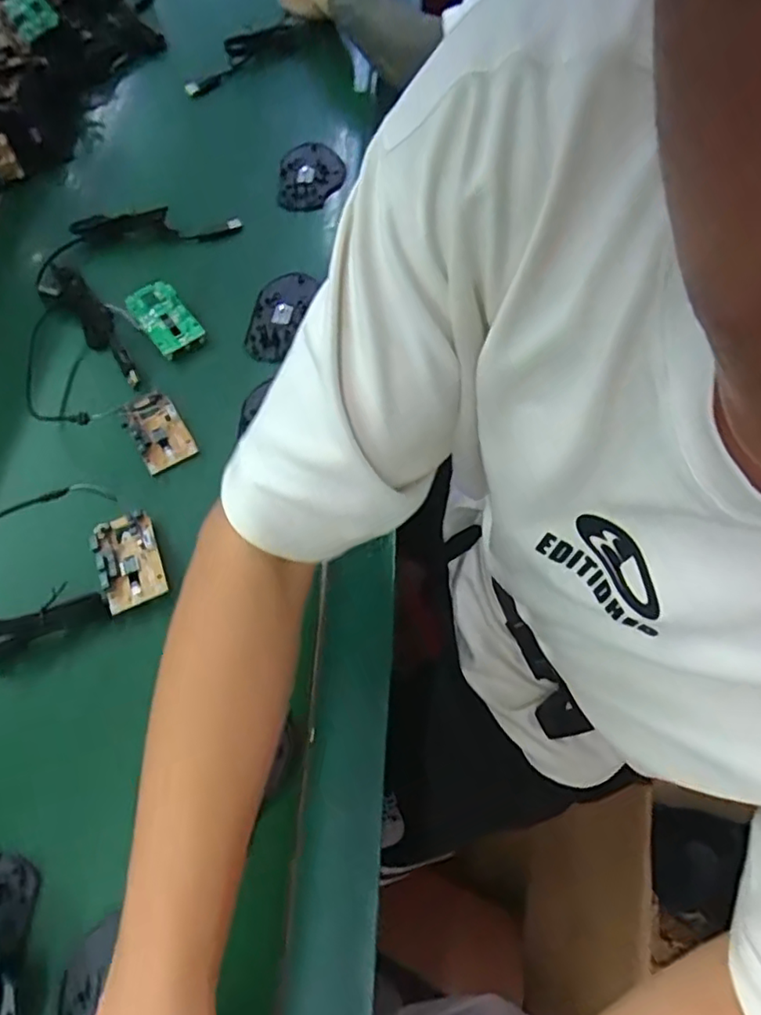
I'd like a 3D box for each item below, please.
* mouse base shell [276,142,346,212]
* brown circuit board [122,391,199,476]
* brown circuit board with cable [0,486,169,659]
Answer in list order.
[{"bbox_3d":[-0.074,-0.364,0.662,0.067,0.014,0.108,-1,64,-1],"label":"mouse base shell"},{"bbox_3d":[-0.194,-0.068,0.526,0.045,0.024,0.072,-30,68,-15],"label":"brown circuit board"},{"bbox_3d":[-0.247,0.038,0.456,0.145,0.033,0.111,-20,66,-10],"label":"brown circuit board with cable"}]

